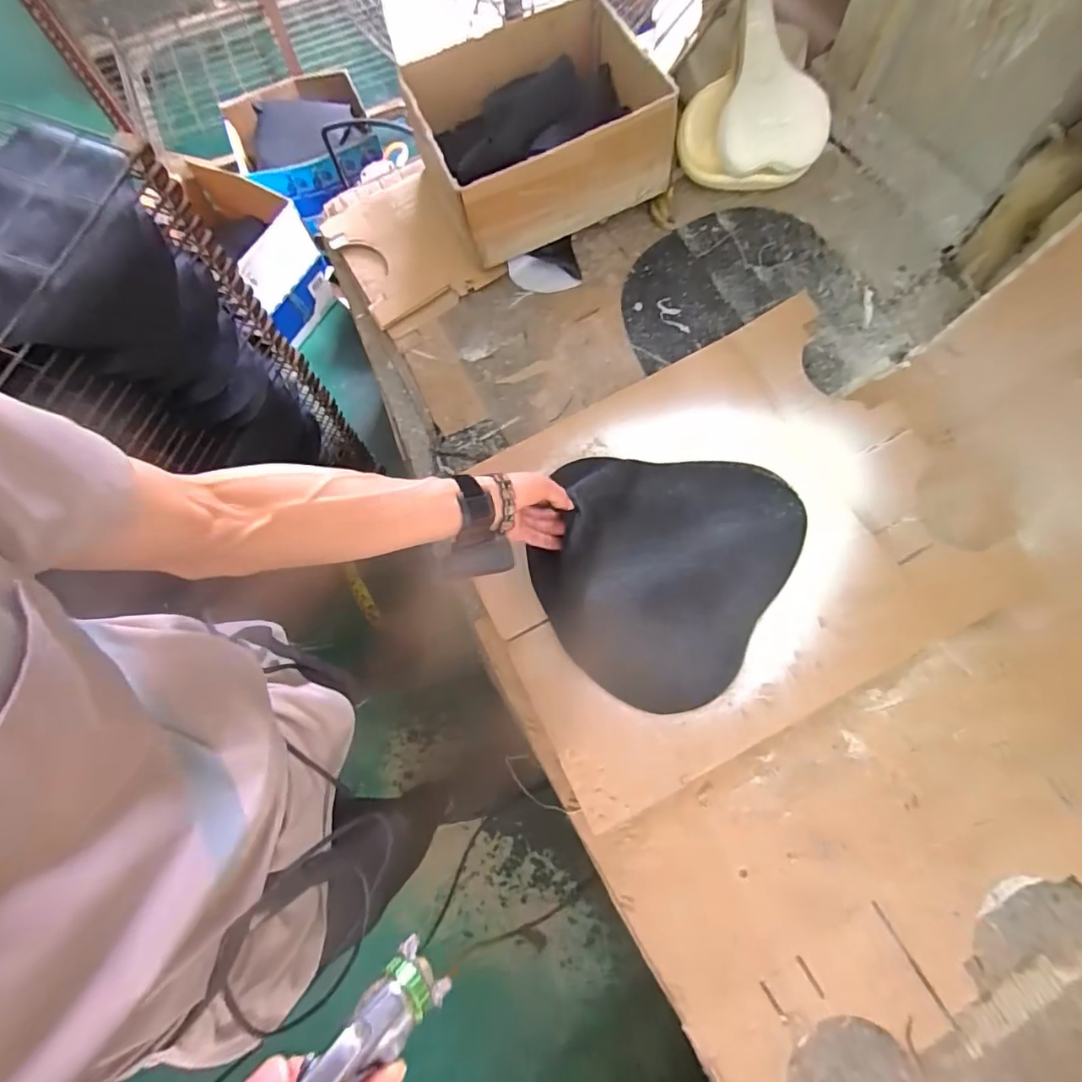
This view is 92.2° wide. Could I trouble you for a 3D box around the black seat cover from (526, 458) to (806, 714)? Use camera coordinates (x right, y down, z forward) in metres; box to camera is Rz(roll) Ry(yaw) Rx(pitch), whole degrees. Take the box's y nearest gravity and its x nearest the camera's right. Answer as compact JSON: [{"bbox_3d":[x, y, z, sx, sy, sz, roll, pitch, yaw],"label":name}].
[{"bbox_3d":[0.149,0.017,0.659,0.291,0.035,0.342,32,77,9],"label":"black seat cover"}]

